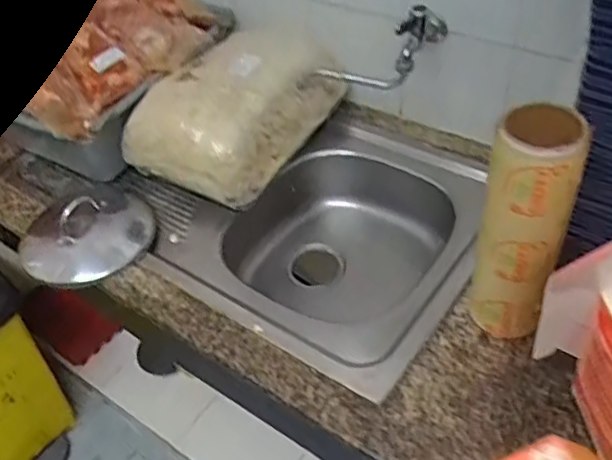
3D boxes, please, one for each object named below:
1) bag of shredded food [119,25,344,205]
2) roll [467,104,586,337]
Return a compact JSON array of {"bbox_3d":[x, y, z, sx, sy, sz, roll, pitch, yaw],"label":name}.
[{"bbox_3d":[-0.124,-0.211,1.059,0.233,0.178,0.286,23,52,27],"label":"bag of shredded food"},{"bbox_3d":[0.245,0.011,0.723,0.100,0.328,0.077,21,51,25],"label":"roll"}]

